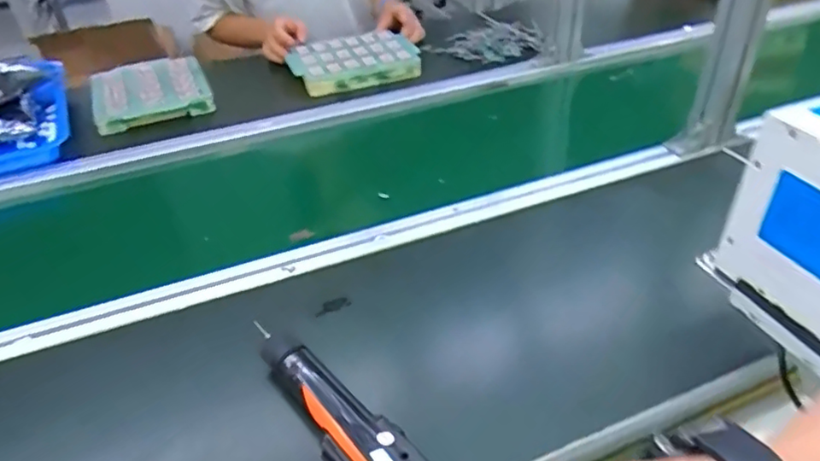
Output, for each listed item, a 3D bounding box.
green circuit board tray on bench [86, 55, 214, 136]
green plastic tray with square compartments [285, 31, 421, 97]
[{"bbox_3d":[-0.453,-0.245,1.044,0.193,0.035,0.208,-17,39,-17],"label":"green circuit board tray on bench"},{"bbox_3d":[-0.101,-0.312,1.102,0.228,0.041,0.177,-18,40,-19],"label":"green plastic tray with square compartments"}]

